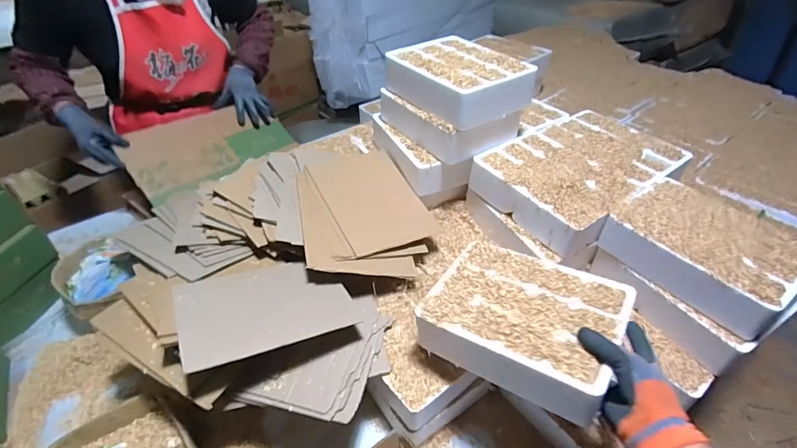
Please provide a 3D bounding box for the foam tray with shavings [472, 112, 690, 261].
[{"bbox_3d":[0.350,-0.103,0.787,0.350,0.072,0.236,-27,49,-25],"label":"foam tray with shavings"}]

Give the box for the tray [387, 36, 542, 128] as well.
[{"bbox_3d":[0.109,-0.281,0.780,0.178,0.067,0.236,-25,48,-24],"label":"tray"}]

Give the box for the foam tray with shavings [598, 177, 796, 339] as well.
[{"bbox_3d":[0.478,0.034,0.636,0.177,0.066,0.234,-27,49,-25],"label":"foam tray with shavings"}]

